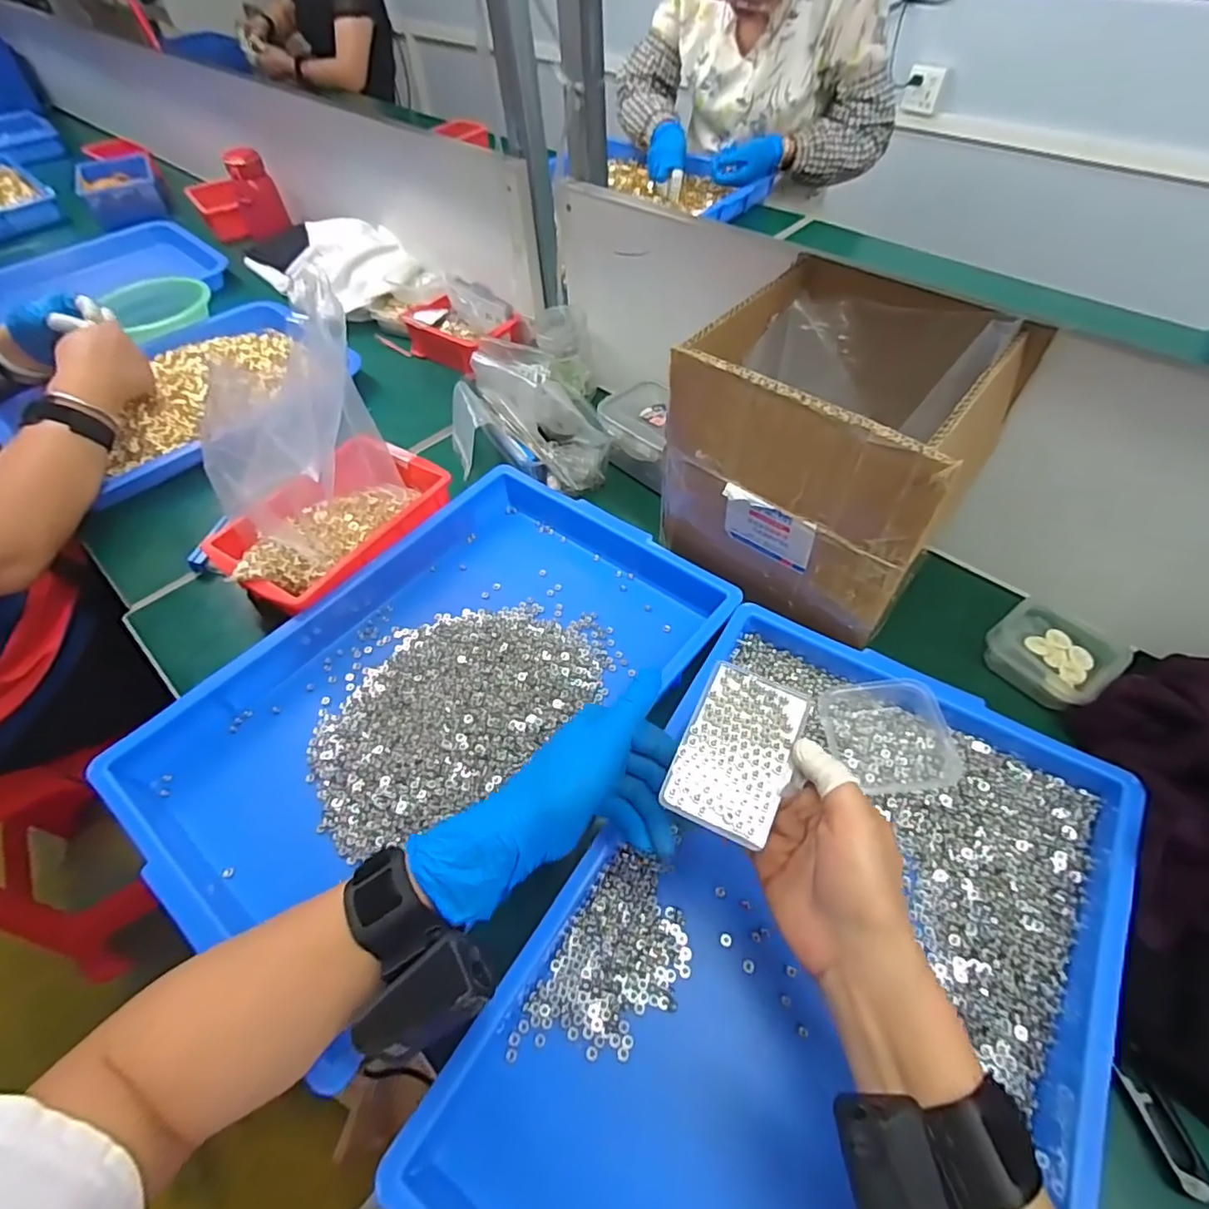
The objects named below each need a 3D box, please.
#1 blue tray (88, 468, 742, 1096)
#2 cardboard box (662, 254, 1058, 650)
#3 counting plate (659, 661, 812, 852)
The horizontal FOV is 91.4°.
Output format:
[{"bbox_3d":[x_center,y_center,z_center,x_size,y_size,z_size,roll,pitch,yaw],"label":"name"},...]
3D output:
[{"bbox_3d":[-0.121,0.073,0.479,0.302,0.059,0.424,30,60,23],"label":"blue tray"},{"bbox_3d":[0.183,-0.119,0.484,0.202,0.201,0.188,36,62,26],"label":"cardboard box"},{"bbox_3d":[0.076,0.082,0.337,0.059,0.010,0.095,20,56,17],"label":"counting plate"}]

